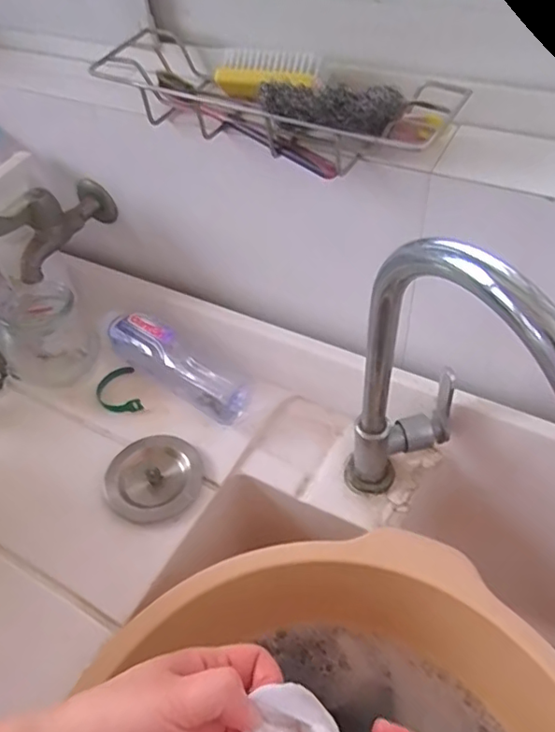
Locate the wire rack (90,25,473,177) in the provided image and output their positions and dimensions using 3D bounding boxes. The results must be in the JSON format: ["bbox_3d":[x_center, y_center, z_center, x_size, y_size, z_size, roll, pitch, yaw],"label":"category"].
[{"bbox_3d":[-0.015,-0.198,0.429,0.284,0.045,0.090,24,55,24],"label":"wire rack"}]

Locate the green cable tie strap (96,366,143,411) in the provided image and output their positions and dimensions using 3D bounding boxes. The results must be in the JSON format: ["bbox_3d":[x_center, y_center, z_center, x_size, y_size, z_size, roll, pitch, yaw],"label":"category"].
[{"bbox_3d":[-0.163,0.027,0.576,0.041,0.009,0.061,-17,50,-9],"label":"green cable tie strap"}]

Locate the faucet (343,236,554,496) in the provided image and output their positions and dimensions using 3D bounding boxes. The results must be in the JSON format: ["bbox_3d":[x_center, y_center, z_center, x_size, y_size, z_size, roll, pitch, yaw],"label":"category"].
[{"bbox_3d":[0.126,0.079,0.332,0.087,0.238,0.252,-14,49,-6],"label":"faucet"}]

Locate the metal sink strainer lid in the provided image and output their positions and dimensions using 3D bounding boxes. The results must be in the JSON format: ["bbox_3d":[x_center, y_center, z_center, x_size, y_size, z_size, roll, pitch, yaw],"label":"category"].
[{"bbox_3d":[-0.110,0.097,0.501,0.081,0.021,0.084,-3,49,3],"label":"metal sink strainer lid"}]

